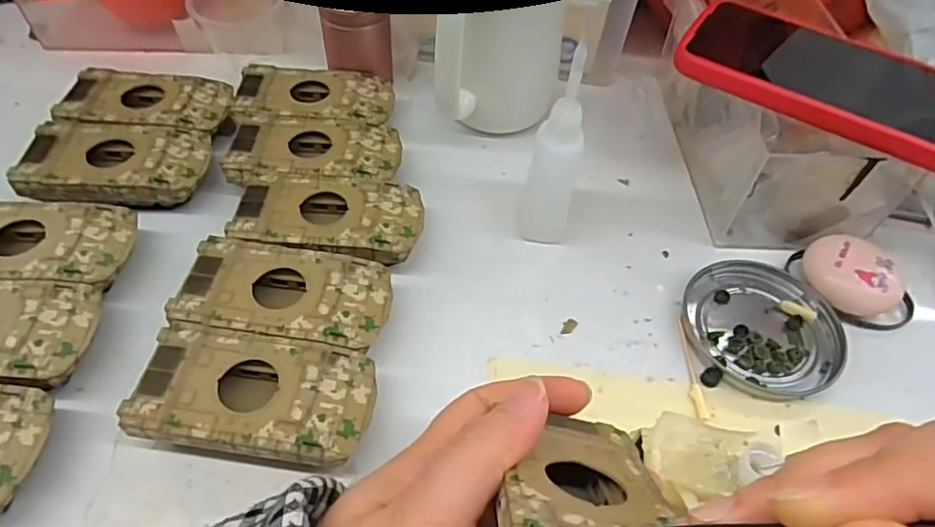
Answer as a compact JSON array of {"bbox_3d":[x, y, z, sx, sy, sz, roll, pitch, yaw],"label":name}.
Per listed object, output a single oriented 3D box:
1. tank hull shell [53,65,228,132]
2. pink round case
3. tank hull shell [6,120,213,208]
[{"bbox_3d":[-0.197,-0.096,0.376,0.093,0.023,0.052,3,52,-1],"label":"tank hull shell"},{"bbox_3d":[0.205,0.007,0.322,0.037,0.023,0.048,-35,62,-27],"label":"pink round case"},{"bbox_3d":[-0.196,-0.057,0.339,0.093,0.016,0.052,3,52,-2],"label":"tank hull shell"}]

